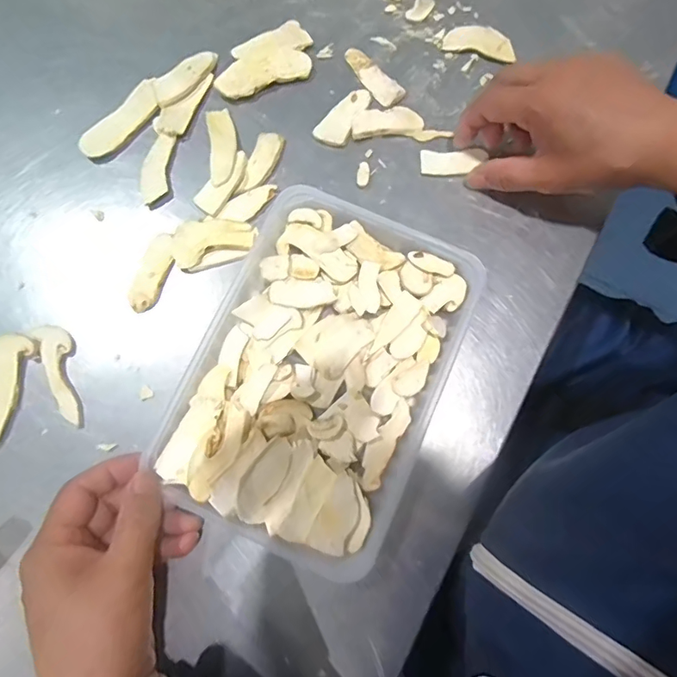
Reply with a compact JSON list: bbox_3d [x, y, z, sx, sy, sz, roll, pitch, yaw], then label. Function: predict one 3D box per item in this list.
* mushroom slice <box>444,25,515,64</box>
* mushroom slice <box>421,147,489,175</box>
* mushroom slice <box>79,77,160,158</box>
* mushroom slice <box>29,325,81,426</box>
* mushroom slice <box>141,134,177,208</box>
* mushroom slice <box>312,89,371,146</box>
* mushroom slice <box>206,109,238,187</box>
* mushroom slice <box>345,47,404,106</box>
[{"bbox_3d":[0.120,-0.251,0.413,0.059,0.006,0.030,18,78,3],"label":"mushroom slice"},{"bbox_3d":[0.091,-0.141,0.387,0.050,0.005,0.022,-8,78,0],"label":"mushroom slice"},{"bbox_3d":[-0.172,-0.175,0.391,0.027,0.005,0.078,44,80,8],"label":"mushroom slice"},{"bbox_3d":[-0.194,0.023,0.345,0.024,0.004,0.075,-26,80,-6],"label":"mushroom slice"},{"bbox_3d":[-0.141,-0.131,0.381,0.024,0.004,0.059,0,78,-1],"label":"mushroom slice"},{"bbox_3d":[0.005,-0.181,0.394,0.026,0.006,0.057,30,79,5],"label":"mushroom slice"},{"bbox_3d":[-0.091,-0.152,0.385,0.022,0.004,0.065,-7,78,-3],"label":"mushroom slice"},{"bbox_3d":[0.029,-0.217,0.405,0.022,0.004,0.062,-38,81,-9],"label":"mushroom slice"}]

